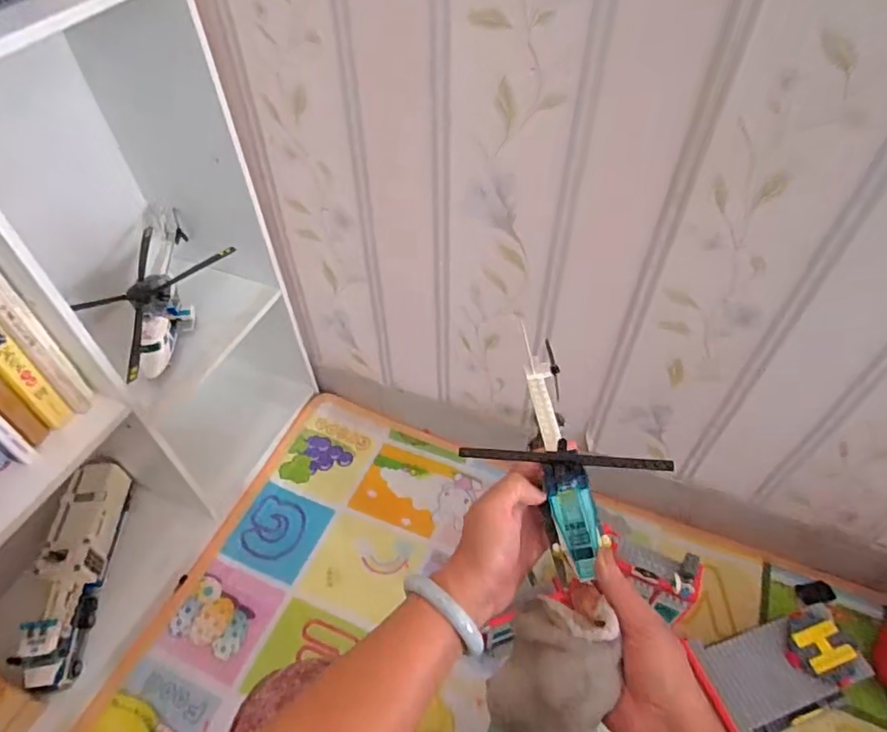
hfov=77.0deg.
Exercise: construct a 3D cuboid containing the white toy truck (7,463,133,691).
[{"bbox_3d":[-0.558,0.305,0.846,0.072,0.081,0.320,-2,50,0],"label":"white toy truck"}]

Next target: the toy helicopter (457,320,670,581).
[{"bbox_3d":[0.094,0.065,0.478,0.144,0.065,0.210,-6,55,-4],"label":"toy helicopter"}]

